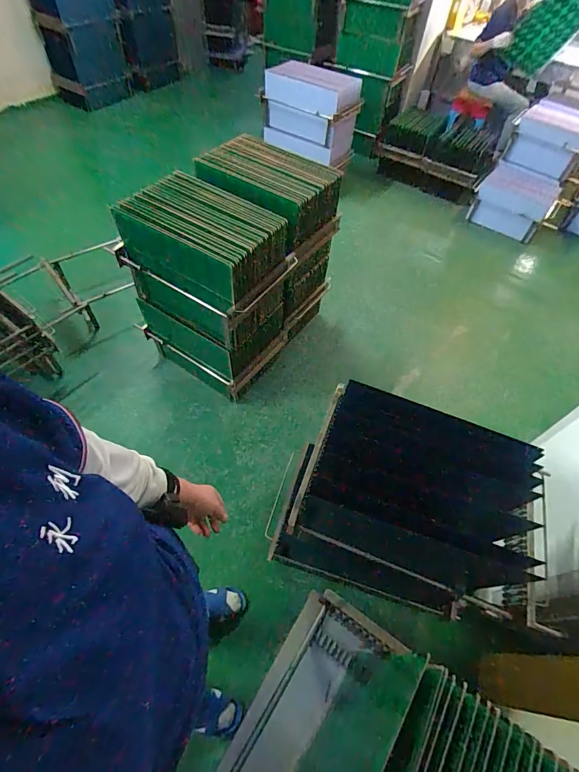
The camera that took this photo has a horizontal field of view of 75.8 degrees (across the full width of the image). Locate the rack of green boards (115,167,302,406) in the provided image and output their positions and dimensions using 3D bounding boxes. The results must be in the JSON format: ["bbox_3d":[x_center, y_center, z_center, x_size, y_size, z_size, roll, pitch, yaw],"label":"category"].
[{"bbox_3d":[-0.332,-0.365,1.579,0.554,0.770,0.361,30,58,15],"label":"rack of green boards"}]

